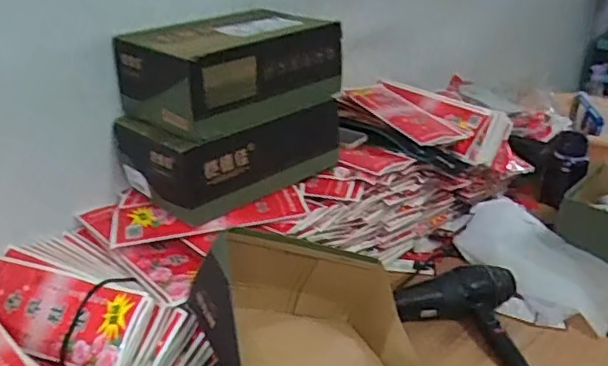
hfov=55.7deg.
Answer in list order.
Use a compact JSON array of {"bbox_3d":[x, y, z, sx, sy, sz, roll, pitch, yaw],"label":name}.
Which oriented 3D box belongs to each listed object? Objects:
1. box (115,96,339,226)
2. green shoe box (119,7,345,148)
[{"bbox_3d":[-0.116,-0.068,0.975,0.338,0.127,0.200,-20,35,-38],"label":"box"},{"bbox_3d":[-0.113,-0.192,0.939,0.213,0.124,0.310,25,34,37],"label":"green shoe box"}]

